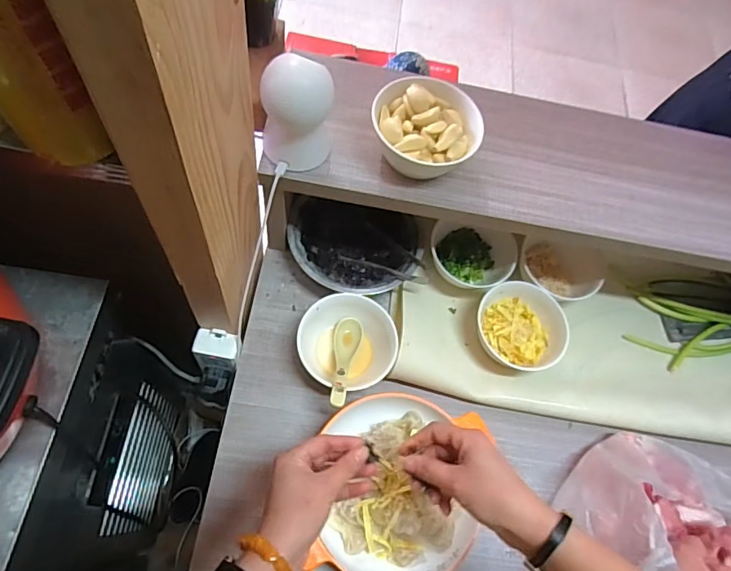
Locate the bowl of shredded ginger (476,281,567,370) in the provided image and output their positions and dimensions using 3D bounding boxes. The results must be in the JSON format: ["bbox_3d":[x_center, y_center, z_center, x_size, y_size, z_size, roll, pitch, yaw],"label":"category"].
[{"bbox_3d":[0.208,0.059,0.664,0.114,0.067,0.110,0,63,-1],"label":"bowl of shredded ginger"}]

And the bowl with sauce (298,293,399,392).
[{"bbox_3d":[-0.021,0.077,0.614,0.117,0.058,0.115,0,63,-1],"label":"bowl with sauce"}]

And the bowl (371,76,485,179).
[{"bbox_3d":[0.068,-0.176,0.557,0.117,0.062,0.111,0,63,-1],"label":"bowl"}]

